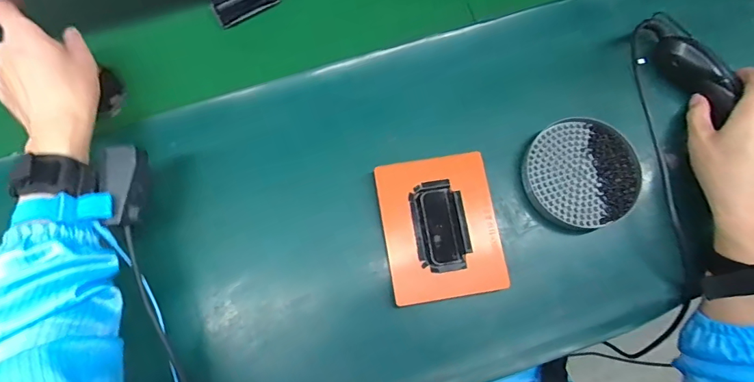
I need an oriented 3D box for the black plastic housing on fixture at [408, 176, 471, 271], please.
[{"bbox_3d":[0.062,0.035,0.425,0.052,0.014,0.087,-9,76,-3],"label":"black plastic housing on fixture"}]

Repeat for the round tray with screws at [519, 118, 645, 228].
[{"bbox_3d":[0.208,-0.017,0.437,0.114,0.019,0.110,0,75,-1],"label":"round tray with screws"}]

